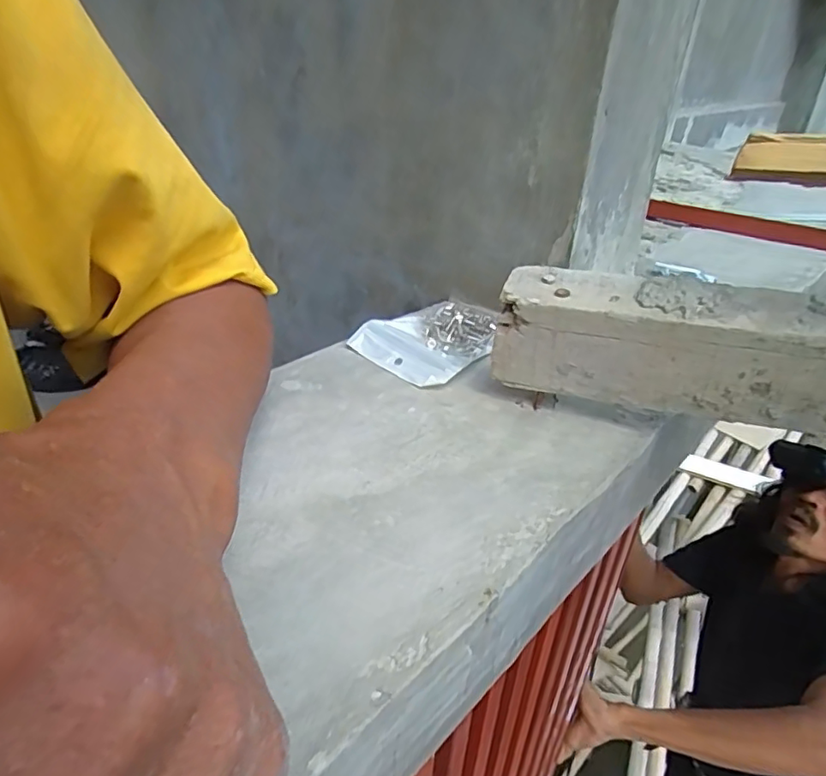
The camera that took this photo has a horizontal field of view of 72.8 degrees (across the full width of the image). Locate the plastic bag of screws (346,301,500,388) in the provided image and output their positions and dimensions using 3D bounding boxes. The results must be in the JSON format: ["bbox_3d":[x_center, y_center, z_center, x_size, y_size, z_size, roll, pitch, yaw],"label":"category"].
[{"bbox_3d":[0.015,-0.034,0.379,0.087,0.019,0.082,-25,40,-37],"label":"plastic bag of screws"}]

